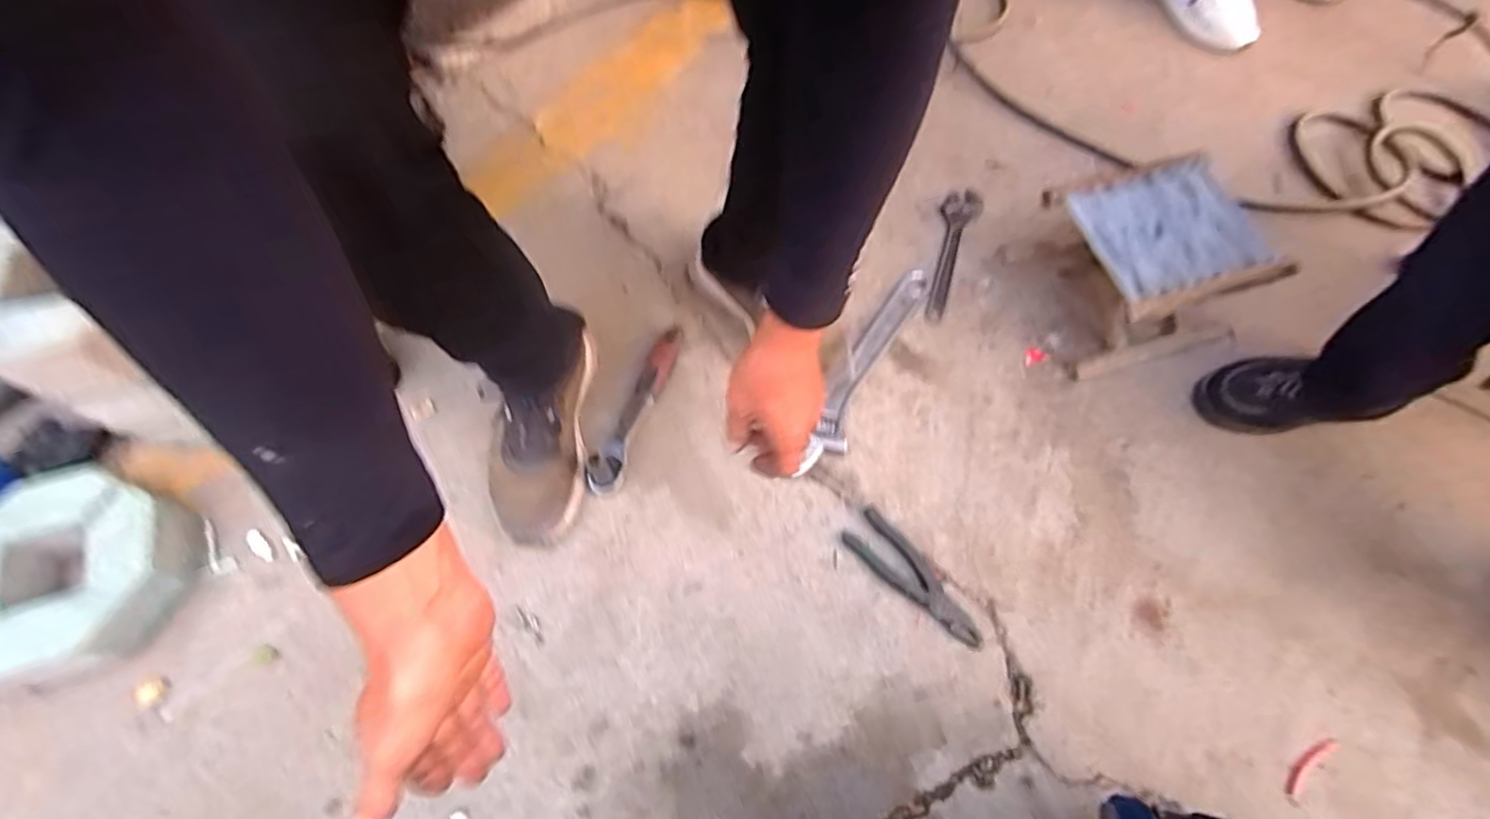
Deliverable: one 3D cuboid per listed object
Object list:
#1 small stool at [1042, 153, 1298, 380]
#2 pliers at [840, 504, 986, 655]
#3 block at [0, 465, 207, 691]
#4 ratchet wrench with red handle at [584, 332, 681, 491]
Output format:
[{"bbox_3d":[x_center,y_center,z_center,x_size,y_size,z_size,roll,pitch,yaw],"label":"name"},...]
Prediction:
[{"bbox_3d":[0.520,-0.186,0.865,0.234,0.170,0.209,-12,64,-10],"label":"small stool"},{"bbox_3d":[0.193,0.194,0.735,0.050,0.014,0.182,-38,71,-21],"label":"pliers"},{"bbox_3d":[-0.704,0.176,0.672,0.203,0.065,0.217,20,63,7],"label":"block"},{"bbox_3d":[-0.135,-0.002,0.799,0.041,0.027,0.223,18,63,6],"label":"ratchet wrench with red handle"}]

